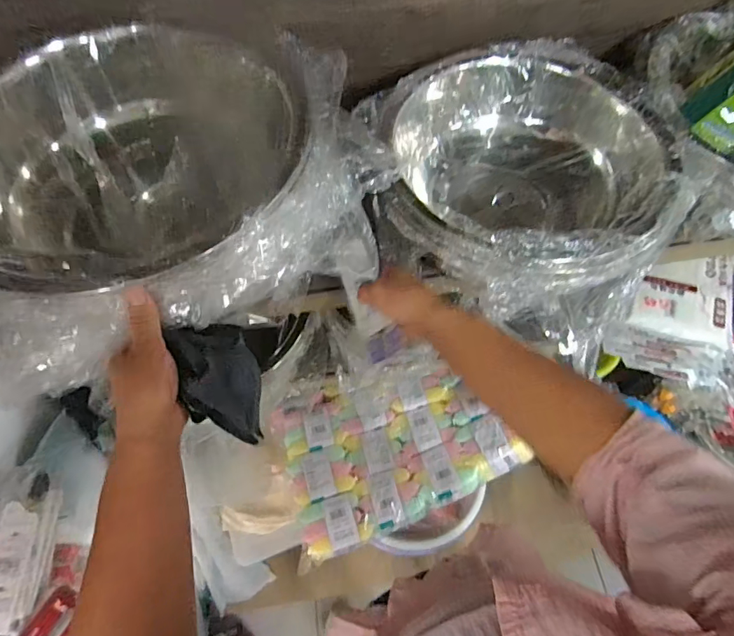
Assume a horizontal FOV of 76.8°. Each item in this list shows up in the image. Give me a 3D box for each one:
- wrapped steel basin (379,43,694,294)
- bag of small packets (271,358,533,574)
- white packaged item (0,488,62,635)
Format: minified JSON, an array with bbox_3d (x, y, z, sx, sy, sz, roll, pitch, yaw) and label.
[{"bbox_3d":[0.186,-0.173,0.567,0.342,0.144,0.329,-1,63,1],"label":"wrapped steel basin"},{"bbox_3d":[0.061,0.251,0.943,0.468,0.066,0.320,-18,64,-8],"label":"bag of small packets"},{"bbox_3d":[-0.429,0.297,0.566,0.078,0.018,0.148,-3,59,-17],"label":"white packaged item"}]

